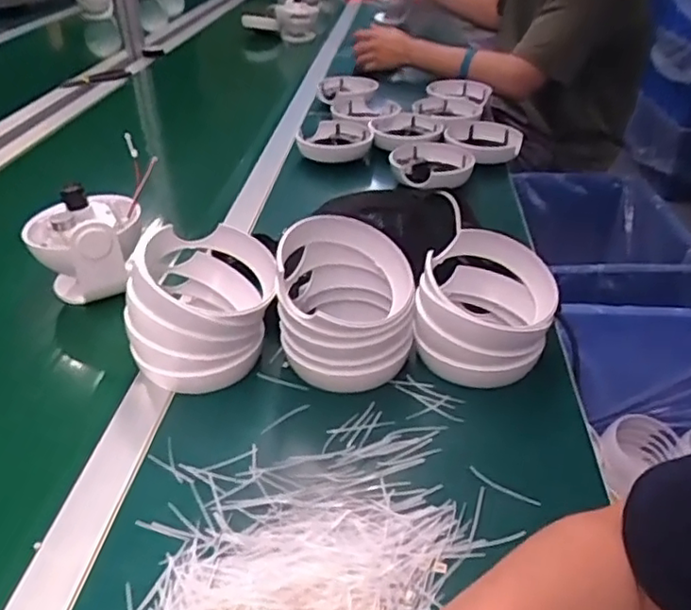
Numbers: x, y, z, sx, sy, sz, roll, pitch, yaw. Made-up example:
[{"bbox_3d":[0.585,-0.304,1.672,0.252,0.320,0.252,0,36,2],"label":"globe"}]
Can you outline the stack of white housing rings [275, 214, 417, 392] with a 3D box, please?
[{"bbox_3d":[0.001,0.000,0.553,0.113,0.117,0.115,0,33,3],"label":"stack of white housing rings"}]

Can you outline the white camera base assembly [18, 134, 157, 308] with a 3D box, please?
[{"bbox_3d":[-0.268,-0.079,0.672,0.103,0.100,0.125,6,34,13],"label":"white camera base assembly"}]

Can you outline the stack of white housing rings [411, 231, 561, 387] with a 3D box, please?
[{"bbox_3d":[0.126,0.003,0.566,0.112,0.088,0.121,10,35,19],"label":"stack of white housing rings"}]

